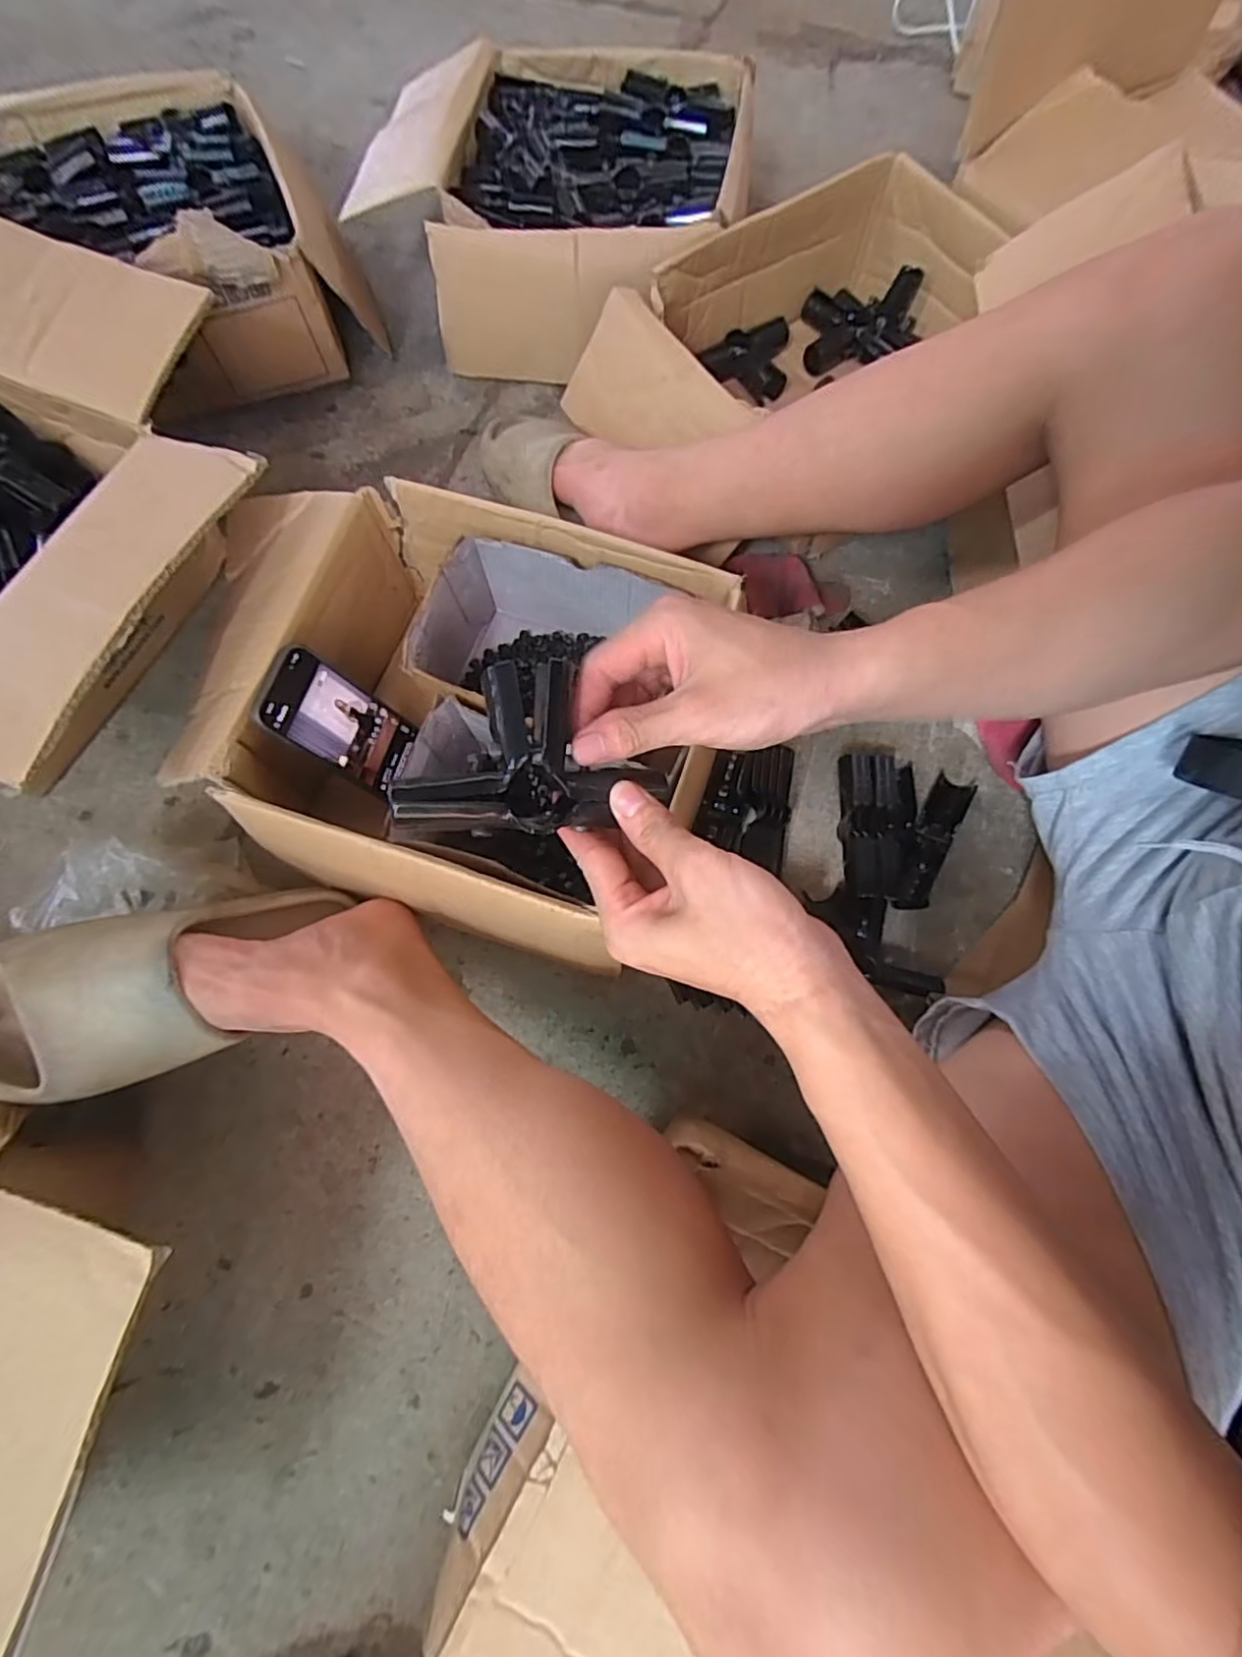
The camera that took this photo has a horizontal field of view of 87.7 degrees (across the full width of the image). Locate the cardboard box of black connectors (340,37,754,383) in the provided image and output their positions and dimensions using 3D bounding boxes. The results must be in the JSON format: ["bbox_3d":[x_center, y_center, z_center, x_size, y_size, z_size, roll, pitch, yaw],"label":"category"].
[{"bbox_3d":[-0.074,-0.727,0.763,0.410,0.150,0.368,1,70,0],"label":"cardboard box of black connectors"}]

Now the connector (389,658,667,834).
[{"bbox_3d":[-0.042,-0.038,0.308,0.121,0.040,0.079,-2,70,-1],"label":"connector"}]

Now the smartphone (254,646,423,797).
[{"bbox_3d":[-0.221,-0.084,0.517,0.008,0.129,0.070,2,70,31],"label":"smartphone"}]

